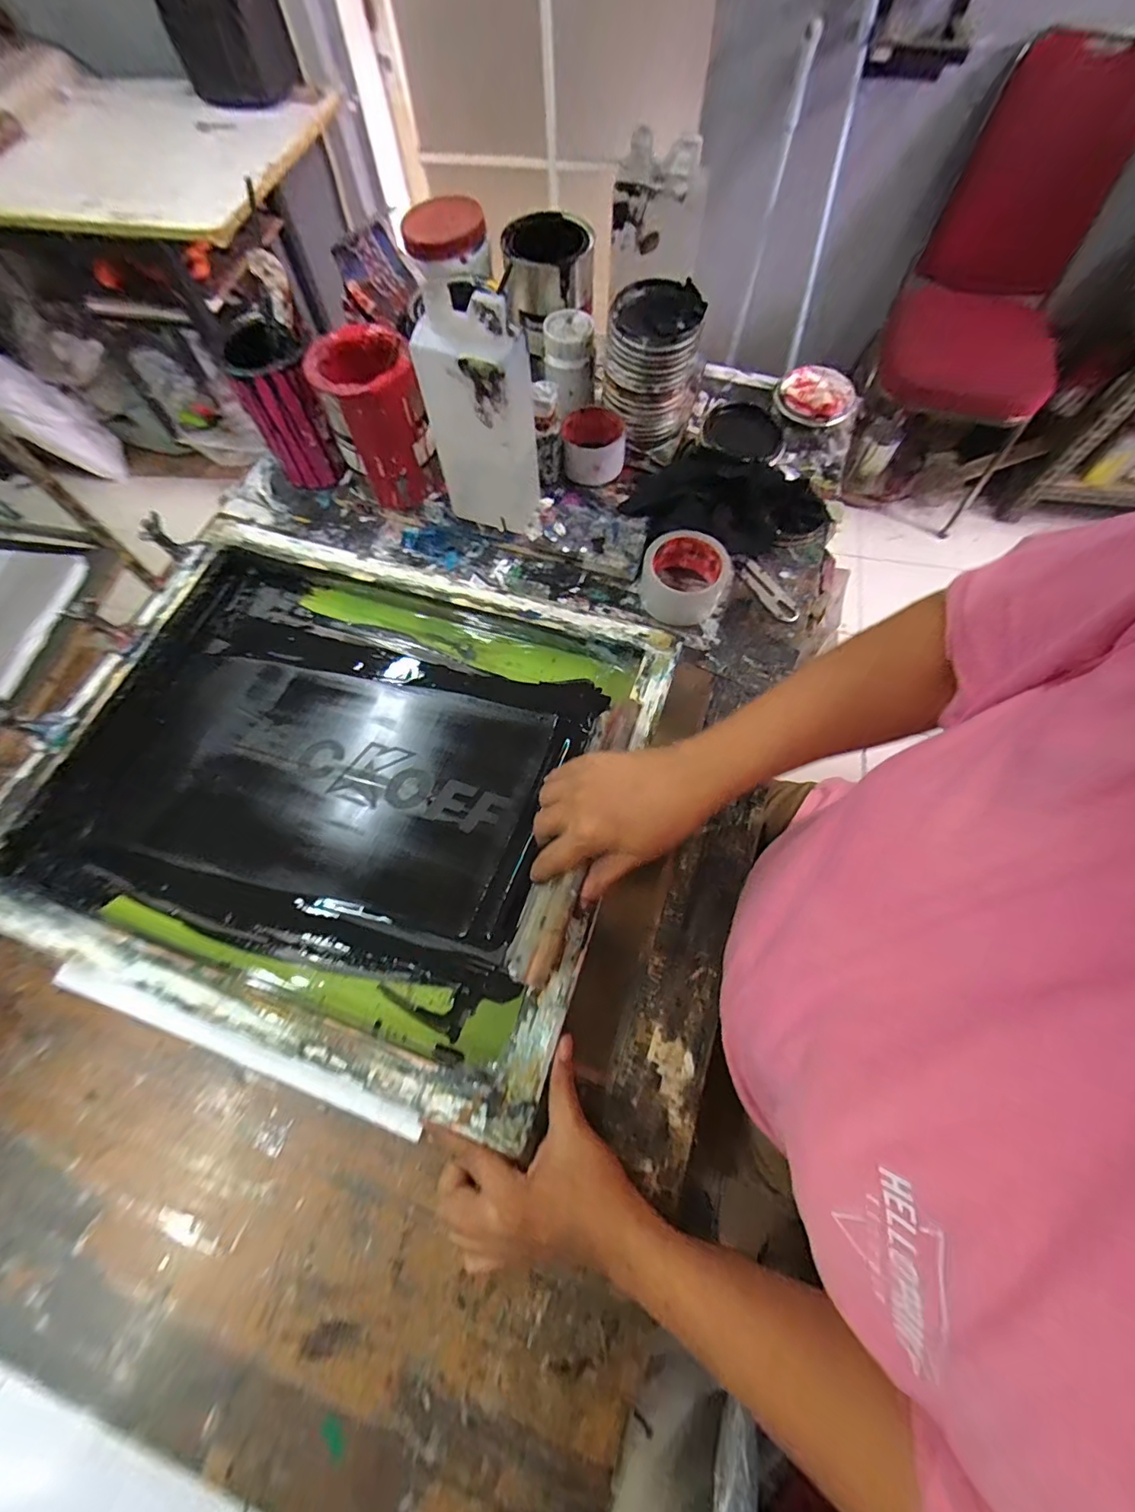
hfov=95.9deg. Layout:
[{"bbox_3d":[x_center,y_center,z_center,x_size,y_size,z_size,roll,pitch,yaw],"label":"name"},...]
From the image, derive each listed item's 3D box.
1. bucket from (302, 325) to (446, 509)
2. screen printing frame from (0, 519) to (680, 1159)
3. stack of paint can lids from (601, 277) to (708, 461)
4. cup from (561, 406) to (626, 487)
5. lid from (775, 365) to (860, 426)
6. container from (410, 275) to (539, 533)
[{"bbox_3d":[-0.213,-0.379,0.587,0.101,0.143,0.106,-1,67,1],"label":"bucket"},{"bbox_3d":[-0.217,0.010,0.502,0.544,0.058,0.452,17,68,9],"label":"screen printing frame"},{"bbox_3d":[0.100,-0.469,0.621,0.104,0.140,0.115,13,68,7],"label":"stack of paint can lids"},{"bbox_3d":[0.033,-0.384,0.637,0.075,0.051,0.081,-1,67,1],"label":"cup"},{"bbox_3d":[0.342,-0.492,0.702,0.105,0.015,0.089,21,81,6],"label":"lid"},{"bbox_3d":[-0.084,-0.343,0.537,0.097,0.231,0.074,23,69,11],"label":"container"}]

